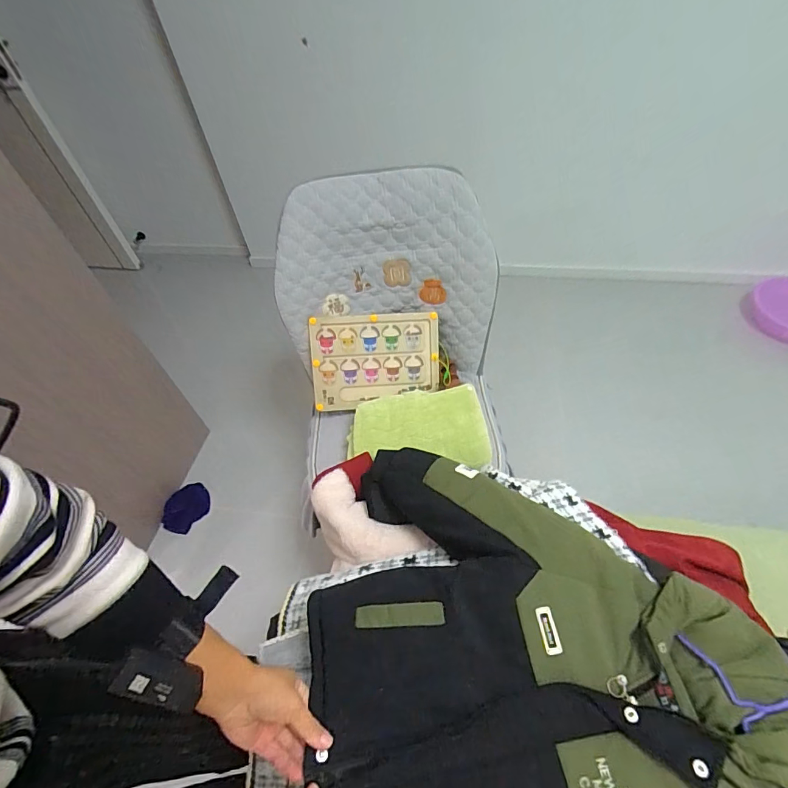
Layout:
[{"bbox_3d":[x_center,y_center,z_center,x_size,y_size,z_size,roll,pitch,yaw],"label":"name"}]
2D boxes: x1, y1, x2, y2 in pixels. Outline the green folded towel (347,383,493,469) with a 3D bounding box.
[{"bbox_3d":[0.046,0.071,0.882,0.287,0.046,0.167,-5,51,2],"label":"green folded towel"}]

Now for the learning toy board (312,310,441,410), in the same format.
[{"bbox_3d":[-0.042,-0.075,0.980,0.291,0.211,0.011,-3,11,-5],"label":"learning toy board"}]

